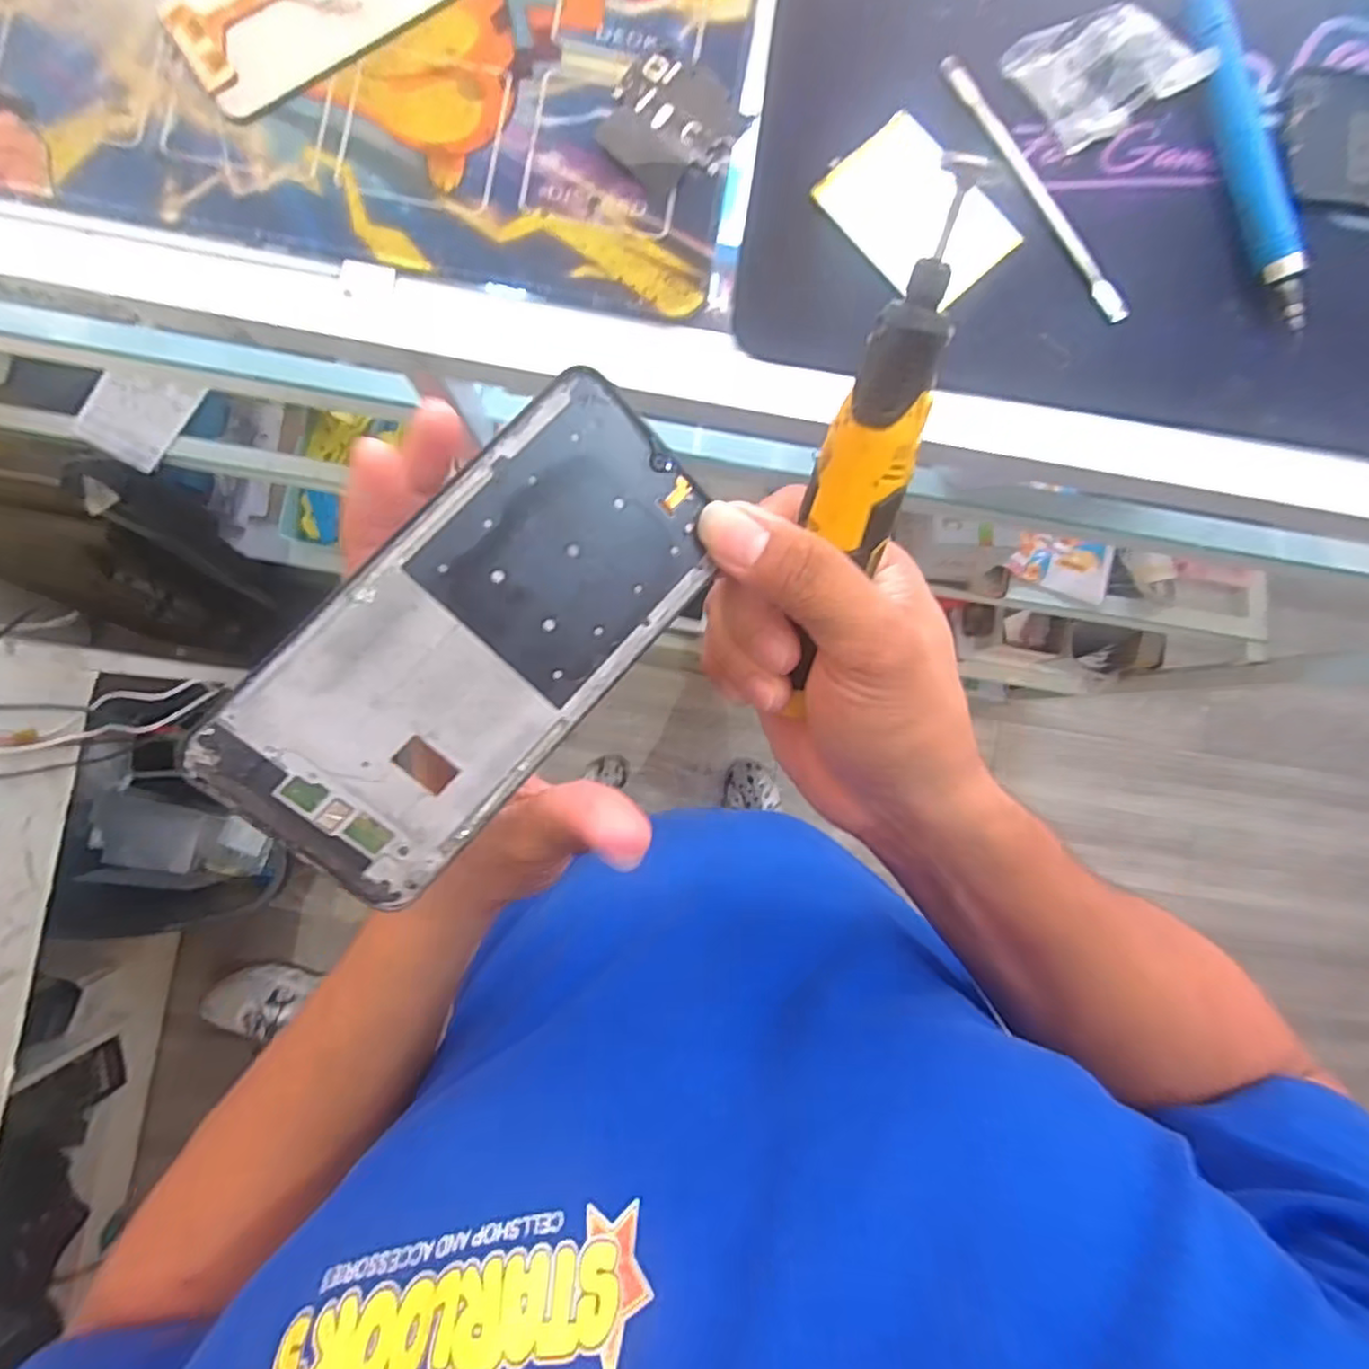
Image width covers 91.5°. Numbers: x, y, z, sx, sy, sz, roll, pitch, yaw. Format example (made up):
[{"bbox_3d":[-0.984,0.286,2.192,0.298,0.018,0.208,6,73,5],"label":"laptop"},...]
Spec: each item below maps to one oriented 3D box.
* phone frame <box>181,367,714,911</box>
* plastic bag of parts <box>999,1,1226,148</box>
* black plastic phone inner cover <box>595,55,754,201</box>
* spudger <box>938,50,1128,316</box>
[{"bbox_3d":[-0.058,-0.014,0.194,0.072,0.004,0.155,44,82,-18],"label":"phone frame"},{"bbox_3d":[0.220,-0.323,0.347,0.083,0.014,0.064,-29,88,-5],"label":"plastic bag of parts"},{"bbox_3d":[-0.008,-0.285,0.339,0.066,0.004,0.064,40,85,0],"label":"black plastic phone inner cover"},{"bbox_3d":[0.183,-0.259,0.348,0.010,0.005,0.163,-32,88,-5],"label":"spudger"}]

